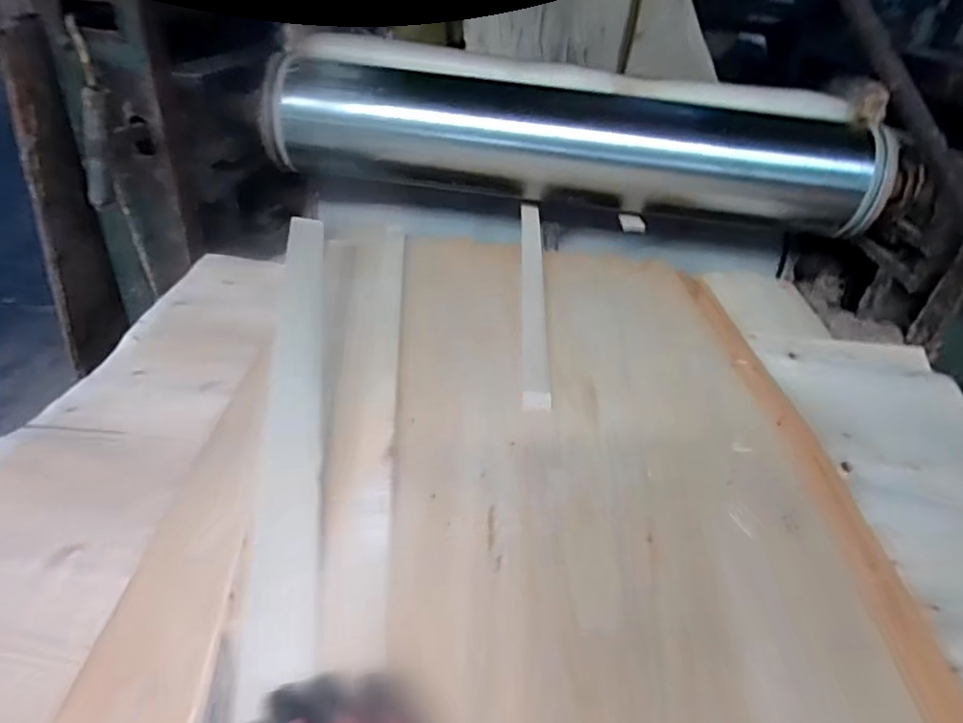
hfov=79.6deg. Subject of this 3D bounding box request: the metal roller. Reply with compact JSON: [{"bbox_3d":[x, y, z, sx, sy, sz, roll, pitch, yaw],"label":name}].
[{"bbox_3d":[0.171,-0.441,1.159,1.158,0.231,0.206,8,35,3],"label":"metal roller"}]

